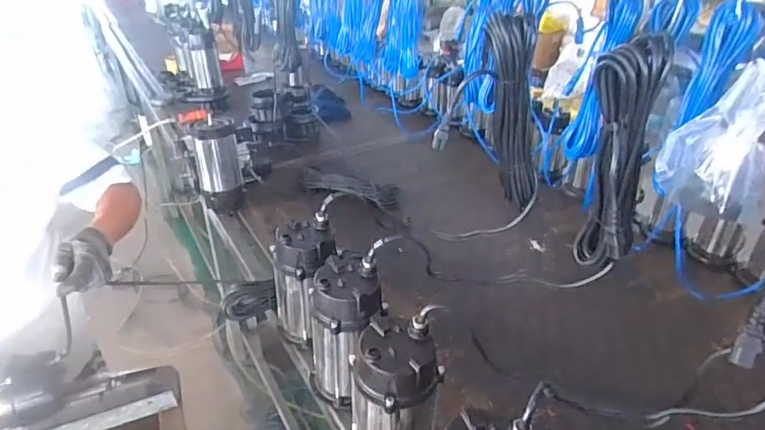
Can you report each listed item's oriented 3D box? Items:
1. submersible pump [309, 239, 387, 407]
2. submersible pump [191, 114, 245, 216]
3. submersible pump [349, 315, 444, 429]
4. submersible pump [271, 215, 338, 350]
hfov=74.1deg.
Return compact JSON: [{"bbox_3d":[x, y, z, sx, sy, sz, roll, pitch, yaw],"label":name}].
[{"bbox_3d":[-0.065,0.215,0.914,0.140,0.249,0.123,15,35,22],"label":"submersible pump"},{"bbox_3d":[-0.488,-0.148,1.516,0.128,0.267,0.114,-8,33,-13],"label":"submersible pump"},{"bbox_3d":[0.019,0.294,0.789,0.135,0.257,0.116,0,32,-1],"label":"submersible pump"},{"bbox_3d":[-0.152,0.136,1.046,0.114,0.255,0.116,0,32,0],"label":"submersible pump"}]

